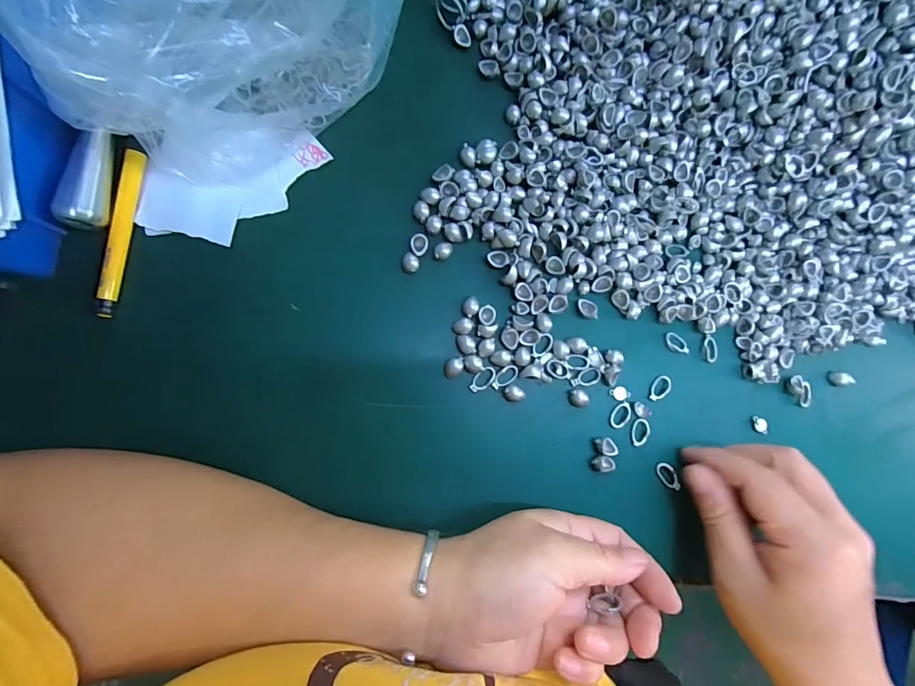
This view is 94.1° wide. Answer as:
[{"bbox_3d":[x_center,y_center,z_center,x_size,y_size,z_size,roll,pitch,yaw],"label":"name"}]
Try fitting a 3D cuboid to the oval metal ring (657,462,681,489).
[{"bbox_3d":[0.129,0.081,0.258,0.010,0.004,0.018,-30,91,-8],"label":"oval metal ring"}]

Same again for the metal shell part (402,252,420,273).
[{"bbox_3d":[-0.027,-0.047,0.249,0.011,0.004,0.010,0,87,-7],"label":"metal shell part"}]

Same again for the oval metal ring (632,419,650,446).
[{"bbox_3d":[0.112,0.055,0.259,0.011,0.004,0.016,9,85,-6],"label":"oval metal ring"}]

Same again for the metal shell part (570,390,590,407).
[{"bbox_3d":[0.074,0.033,0.256,0.012,0.006,0.010,9,86,-6],"label":"metal shell part"}]

